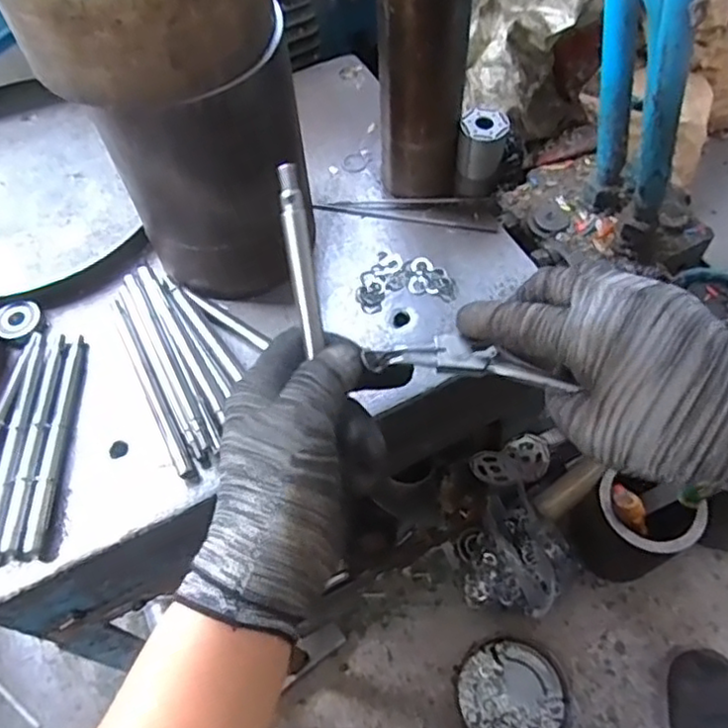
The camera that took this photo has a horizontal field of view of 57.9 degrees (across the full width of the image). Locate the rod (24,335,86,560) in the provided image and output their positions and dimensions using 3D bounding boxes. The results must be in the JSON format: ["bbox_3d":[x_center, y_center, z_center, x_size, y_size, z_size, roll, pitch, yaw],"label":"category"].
[{"bbox_3d":[-0.214,0.051,0.462,0.012,0.010,0.164,-2,59,2],"label":"rod"}]

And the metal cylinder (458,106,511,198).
[{"bbox_3d":[0.096,-0.169,0.539,0.035,0.075,0.031,12,60,10],"label":"metal cylinder"}]

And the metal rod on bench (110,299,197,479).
[{"bbox_3d":[-0.157,0.013,0.479,0.011,0.008,0.166,-26,61,-12],"label":"metal rod on bench"}]

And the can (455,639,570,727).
[{"bbox_3d":[0.170,0.384,0.755,0.117,0.014,0.119,-1,59,2],"label":"can"}]

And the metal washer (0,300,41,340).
[{"bbox_3d":[-0.268,-0.035,0.511,0.034,0.005,0.030,-15,77,-10],"label":"metal washer"}]

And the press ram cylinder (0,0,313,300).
[{"bbox_3d":[-0.122,-0.168,0.444,0.140,0.250,0.138,-32,63,-15],"label":"press ram cylinder"}]

